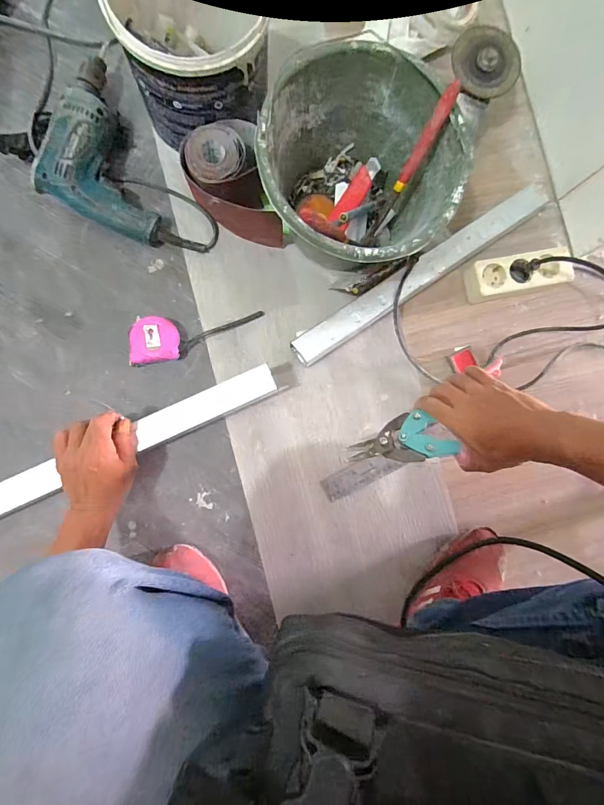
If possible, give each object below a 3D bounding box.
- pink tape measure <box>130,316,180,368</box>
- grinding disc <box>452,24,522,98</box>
[{"bbox_3d":[-0.216,-0.090,0.563,0.071,0.034,0.063,-9,89,-6],"label":"pink tape measure"},{"bbox_3d":[0.265,-0.490,0.552,0.100,0.023,0.100,0,88,-6],"label":"grinding disc"}]

